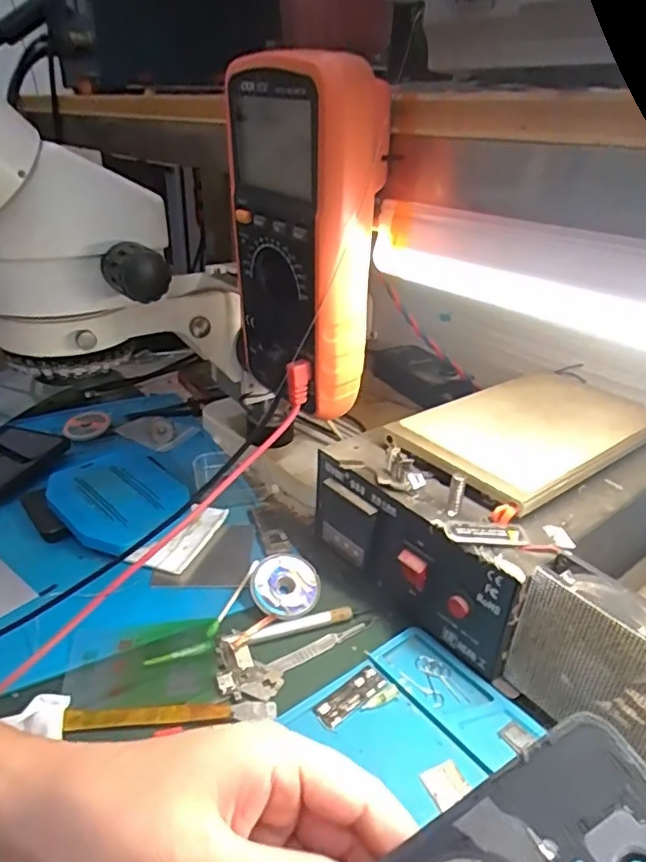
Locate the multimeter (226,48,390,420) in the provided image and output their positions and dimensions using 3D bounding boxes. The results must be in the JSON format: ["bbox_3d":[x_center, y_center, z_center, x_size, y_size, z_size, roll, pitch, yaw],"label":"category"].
[{"bbox_3d":[-0.010,-0.100,0.318,0.052,0.173,0.092,-17,33,-30],"label":"multimeter"}]

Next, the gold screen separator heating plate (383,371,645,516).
[{"bbox_3d":[0.150,0.000,0.420,0.184,0.023,0.111,-20,35,-35],"label":"gold screen separator heating plate"}]

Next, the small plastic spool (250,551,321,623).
[{"bbox_3d":[-0.025,0.104,0.397,0.045,0.008,0.048,3,52,-4],"label":"small plastic spool"}]

